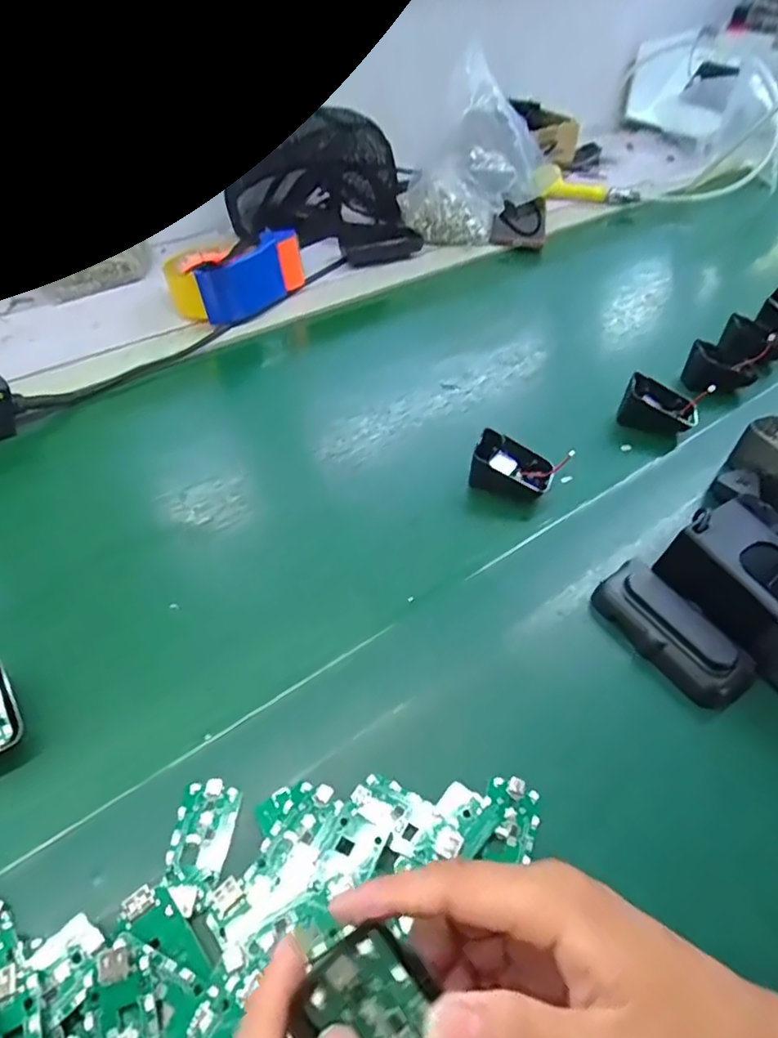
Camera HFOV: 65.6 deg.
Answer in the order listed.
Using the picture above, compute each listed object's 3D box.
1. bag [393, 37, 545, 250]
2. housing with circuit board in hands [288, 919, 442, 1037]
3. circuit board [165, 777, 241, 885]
[{"bbox_3d":[0.110,-0.472,0.803,0.176,0.193,0.097,2,47,0],"label":"bag"},{"bbox_3d":[0.001,0.172,0.196,0.041,0.012,0.069,-31,76,-28],"label":"housing with circuit board in hands"},{"bbox_3d":[-0.101,0.169,0.327,0.032,0.009,0.050,6,47,3],"label":"circuit board"}]

